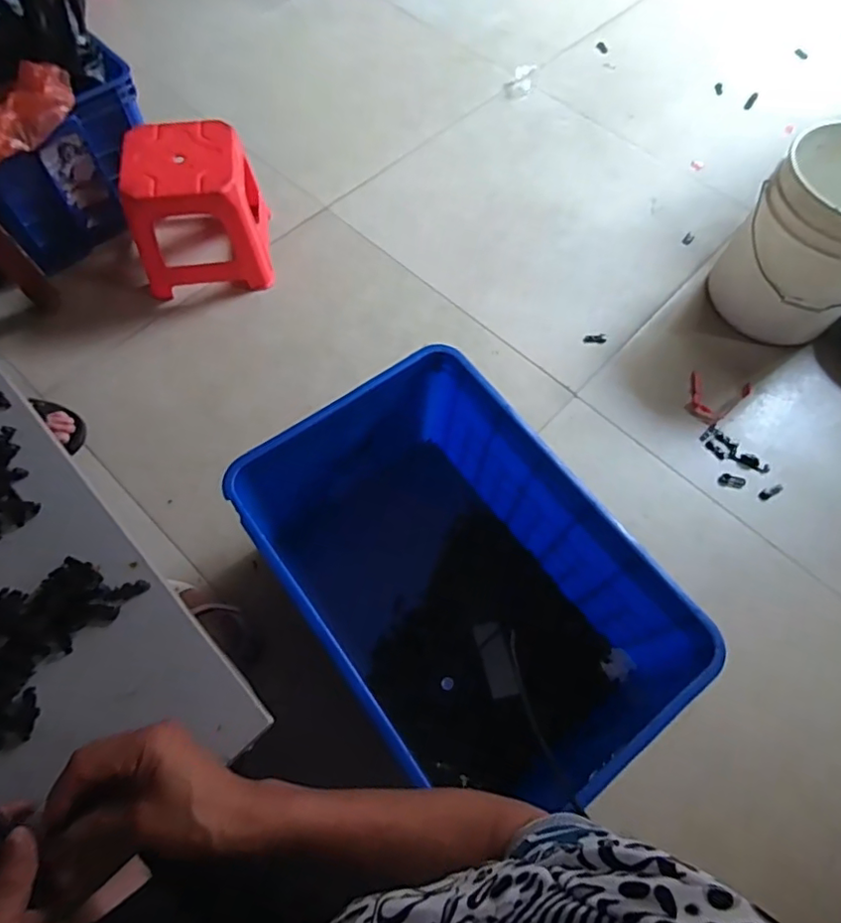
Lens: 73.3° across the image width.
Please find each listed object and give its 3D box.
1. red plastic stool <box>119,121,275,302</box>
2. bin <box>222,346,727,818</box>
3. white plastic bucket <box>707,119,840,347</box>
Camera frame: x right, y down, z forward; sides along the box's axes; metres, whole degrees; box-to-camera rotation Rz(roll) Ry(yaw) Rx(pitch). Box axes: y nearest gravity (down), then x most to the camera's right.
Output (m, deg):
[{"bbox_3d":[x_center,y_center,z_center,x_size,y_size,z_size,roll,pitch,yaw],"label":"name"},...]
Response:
[{"bbox_3d":[-0.497,-0.561,1.263,0.271,0.257,0.271,-8,64,-6],"label":"red plastic stool"},{"bbox_3d":[0.063,0.203,0.909,0.405,0.347,0.617,-37,72,-17],"label":"bin"},{"bbox_3d":[0.838,-0.451,1.204,0.292,0.354,0.269,1,65,-2],"label":"white plastic bucket"}]

